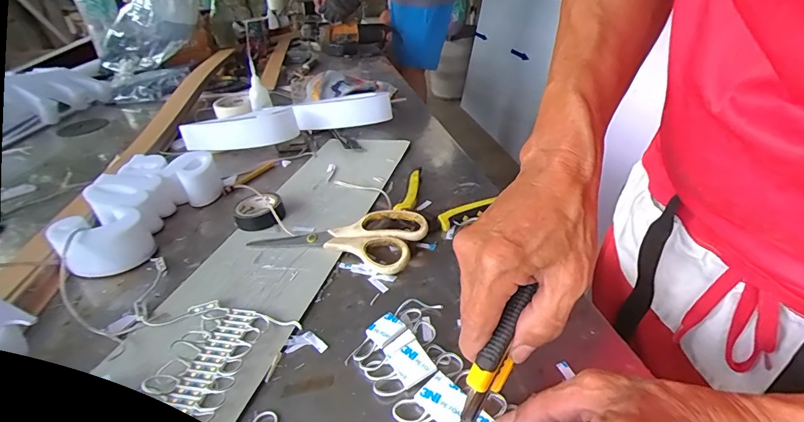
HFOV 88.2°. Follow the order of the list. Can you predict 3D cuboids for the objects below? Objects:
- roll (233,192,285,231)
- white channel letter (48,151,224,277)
[{"bbox_3d":[-0.167,0.001,0.485,0.055,0.023,0.053,-16,34,-14],"label":"roll"},{"bbox_3d":[-0.317,-0.004,0.491,0.115,0.050,0.202,2,34,13],"label":"white channel letter"}]

